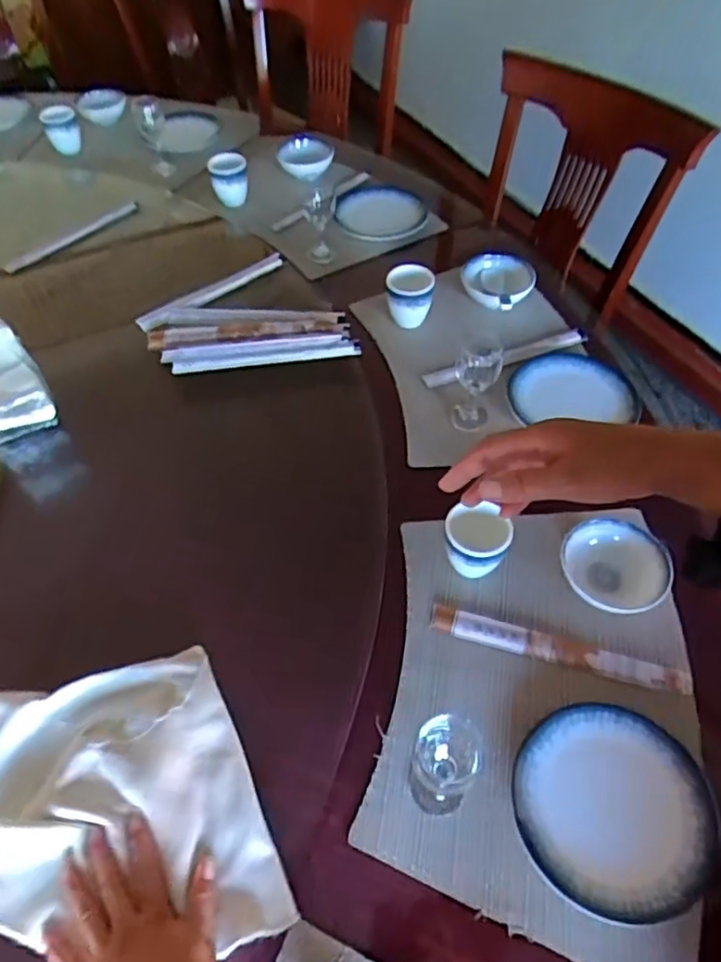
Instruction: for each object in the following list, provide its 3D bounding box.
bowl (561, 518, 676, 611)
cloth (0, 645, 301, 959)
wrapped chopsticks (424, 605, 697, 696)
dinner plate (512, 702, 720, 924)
[{"bbox_3d":[0.282,0.102,0.714,0.112,0.050,0.103,-1,52,1],"label":"bowl"},{"bbox_3d":[-0.214,0.279,0.557,0.269,0.034,0.239,-11,53,-7],"label":"cloth"},{"bbox_3d":[0.210,0.179,0.680,0.270,0.011,0.031,13,54,11],"label":"wrapped chopsticks"},{"bbox_3d":[0.235,0.293,0.583,0.184,0.015,0.166,-11,53,-7],"label":"dinner plate"}]

